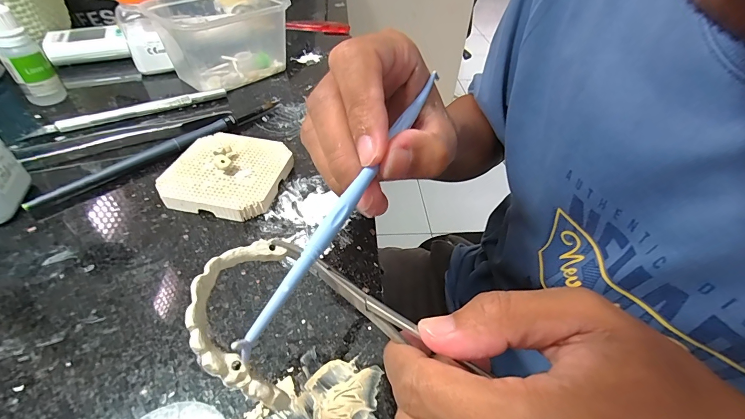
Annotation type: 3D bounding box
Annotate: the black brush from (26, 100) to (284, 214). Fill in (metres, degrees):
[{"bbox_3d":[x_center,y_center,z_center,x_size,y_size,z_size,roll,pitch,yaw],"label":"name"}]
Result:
[{"bbox_3d":[-0.130,-0.046,0.240,0.013,0.010,0.172,30,50,23],"label":"black brush"}]

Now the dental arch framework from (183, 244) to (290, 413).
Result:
[{"bbox_3d":[-0.040,0.033,0.106,0.029,0.004,0.051,12,57,-36],"label":"dental arch framework"}]

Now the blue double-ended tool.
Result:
[{"bbox_3d":[-0.002,-0.014,0.138,0.008,0.004,0.152,20,52,16],"label":"blue double-ended tool"}]

